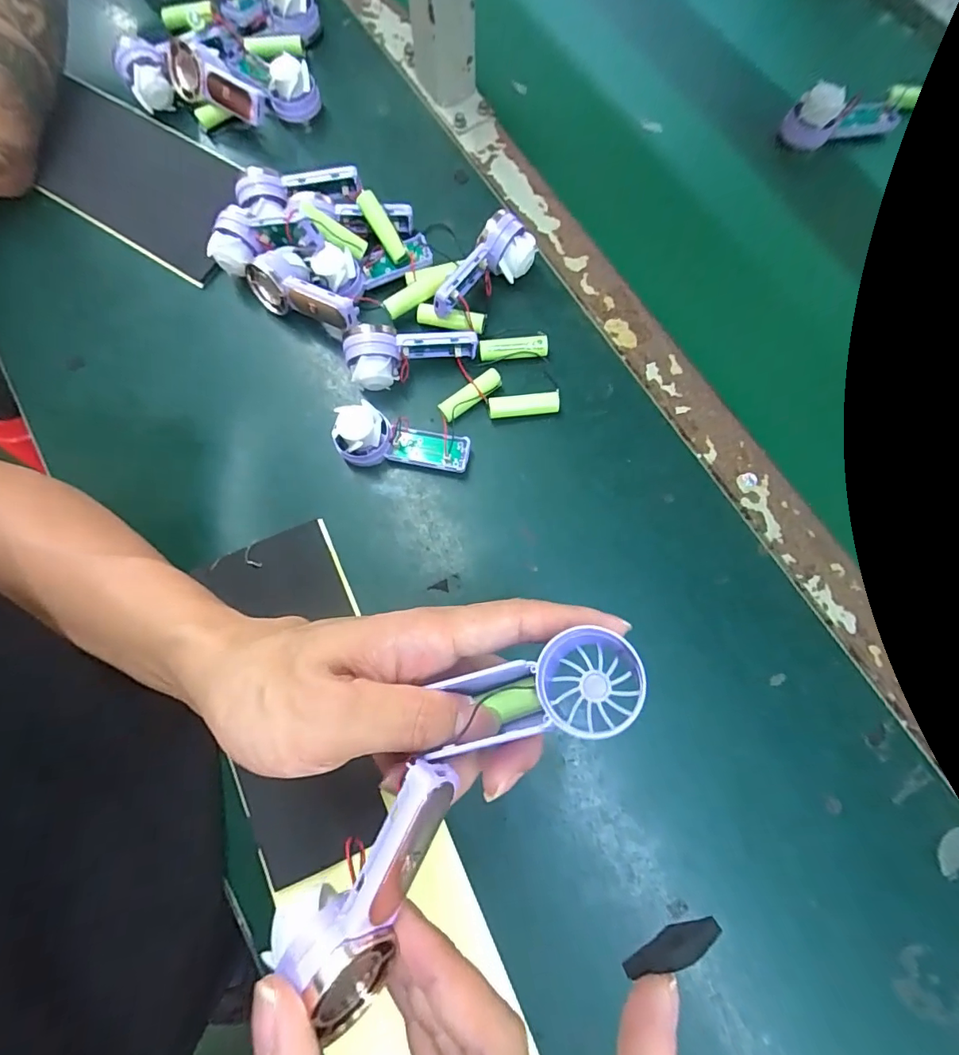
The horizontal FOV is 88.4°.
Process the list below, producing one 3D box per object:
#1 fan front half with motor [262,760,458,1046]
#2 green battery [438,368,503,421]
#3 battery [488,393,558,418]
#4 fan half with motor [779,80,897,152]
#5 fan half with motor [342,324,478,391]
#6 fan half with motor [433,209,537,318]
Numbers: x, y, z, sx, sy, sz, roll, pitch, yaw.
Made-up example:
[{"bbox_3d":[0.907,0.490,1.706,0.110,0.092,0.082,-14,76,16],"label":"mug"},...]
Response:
[{"bbox_3d":[-0.038,0.122,0.168,0.040,0.027,0.090,29,85,8],"label":"fan front half with motor"},{"bbox_3d":[-0.006,-0.096,0.356,0.050,0.014,0.014,-35,78,-6],"label":"green battery"},{"bbox_3d":[0.032,-0.088,0.355,0.050,0.012,0.013,-5,77,1],"label":"battery"},{"bbox_3d":[0.295,-0.330,0.399,0.090,0.034,0.027,-7,76,-12],"label":"fan half with motor"},{"bbox_3d":[-0.048,-0.125,0.354,0.092,0.039,0.034,-13,77,-1],"label":"fan half with motor"},{"bbox_3d":[0.000,-0.186,0.360,0.088,0.041,0.031,-41,79,-7],"label":"fan half with motor"}]

